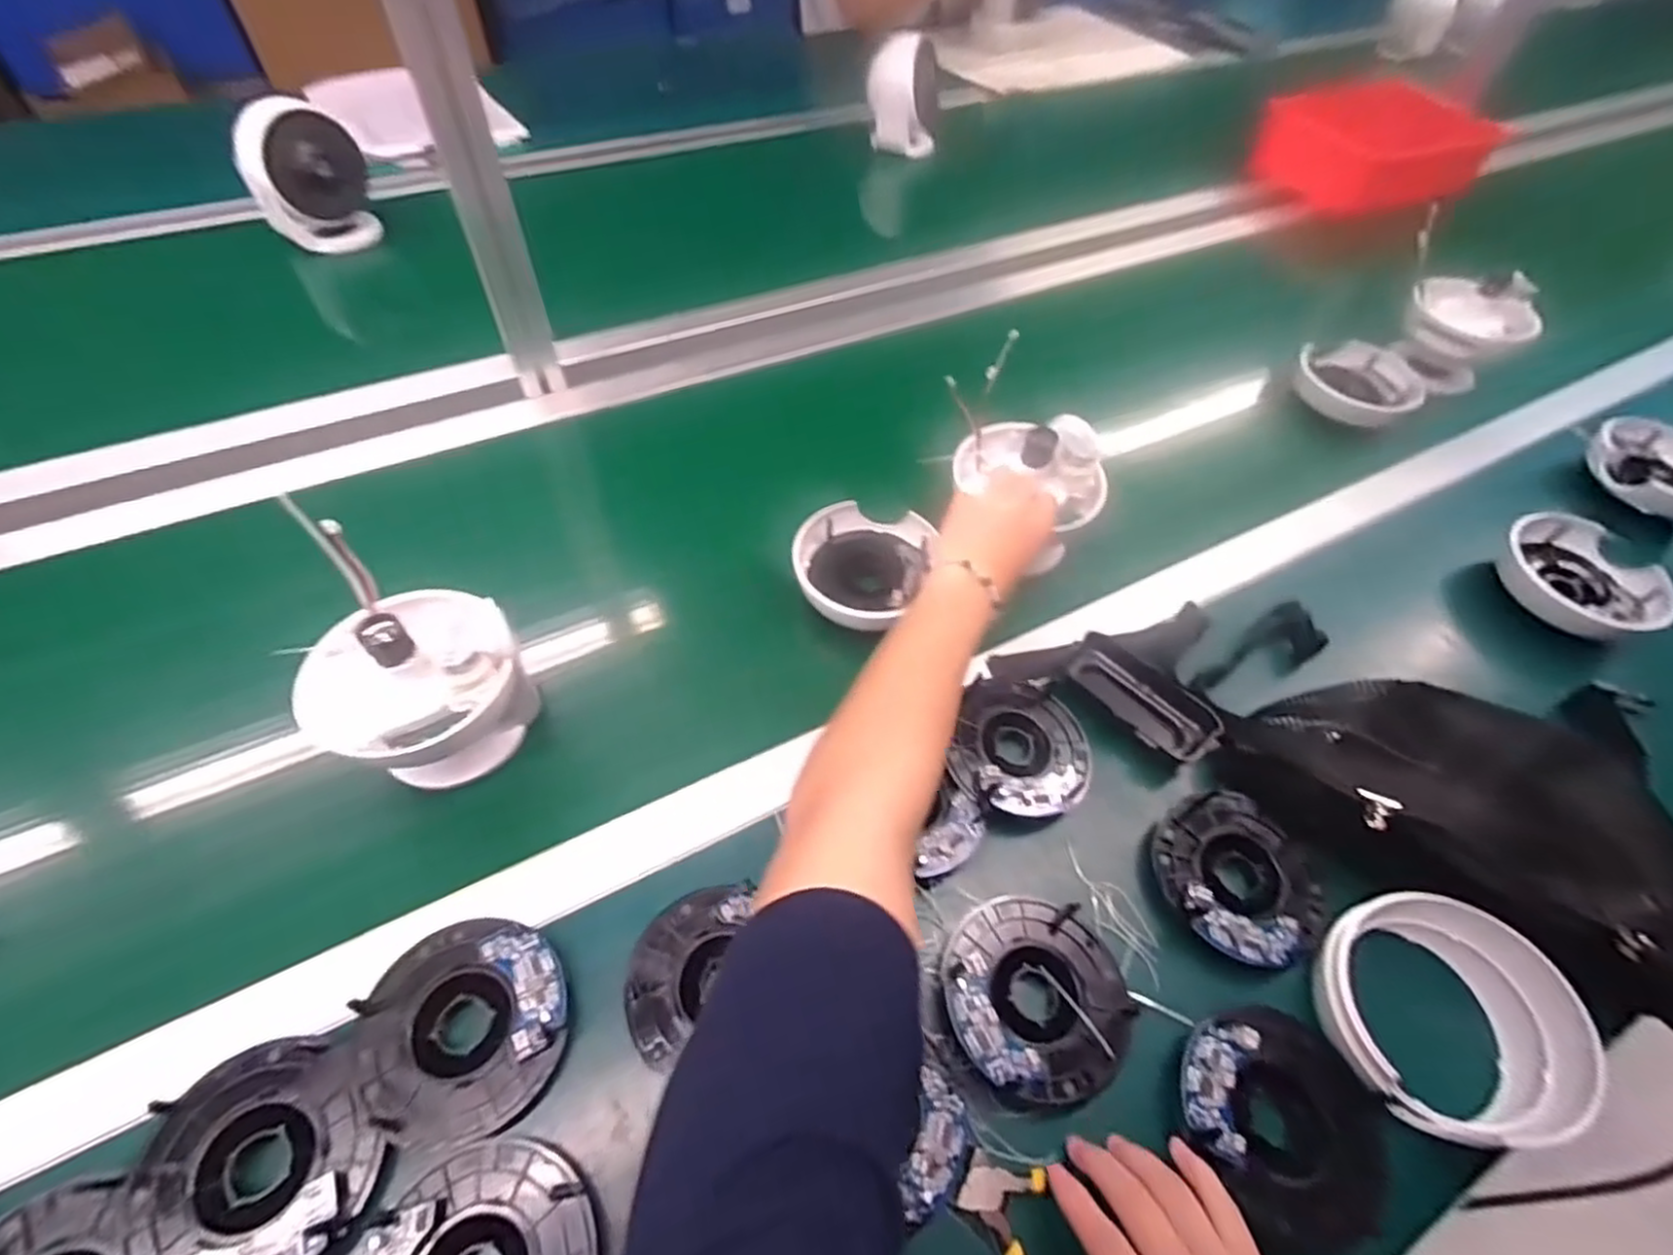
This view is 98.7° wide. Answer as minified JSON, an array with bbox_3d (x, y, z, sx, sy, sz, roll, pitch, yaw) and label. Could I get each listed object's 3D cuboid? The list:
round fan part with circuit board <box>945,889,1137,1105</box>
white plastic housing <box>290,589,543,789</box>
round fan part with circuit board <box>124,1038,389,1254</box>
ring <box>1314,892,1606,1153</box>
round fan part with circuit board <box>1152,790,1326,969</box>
[{"bbox_3d":[0.111,0.206,0.404,0.099,0.025,0.100,2,56,-3],"label":"round fan part with circuit board"},{"bbox_3d":[-0.265,0.037,0.451,0.116,0.106,0.110,2,56,-3],"label":"white plastic housing"},{"bbox_3d":[-0.273,0.250,0.334,0.093,0.009,0.102,-36,66,-25],"label":"round fan part with circuit board"},{"bbox_3d":[0.336,0.207,0.389,0.115,0.038,0.122,2,56,-3],"label":"ring"},{"bbox_3d":[0.251,0.155,0.451,0.094,0.026,0.100,2,56,-3],"label":"round fan part with circuit board"}]

